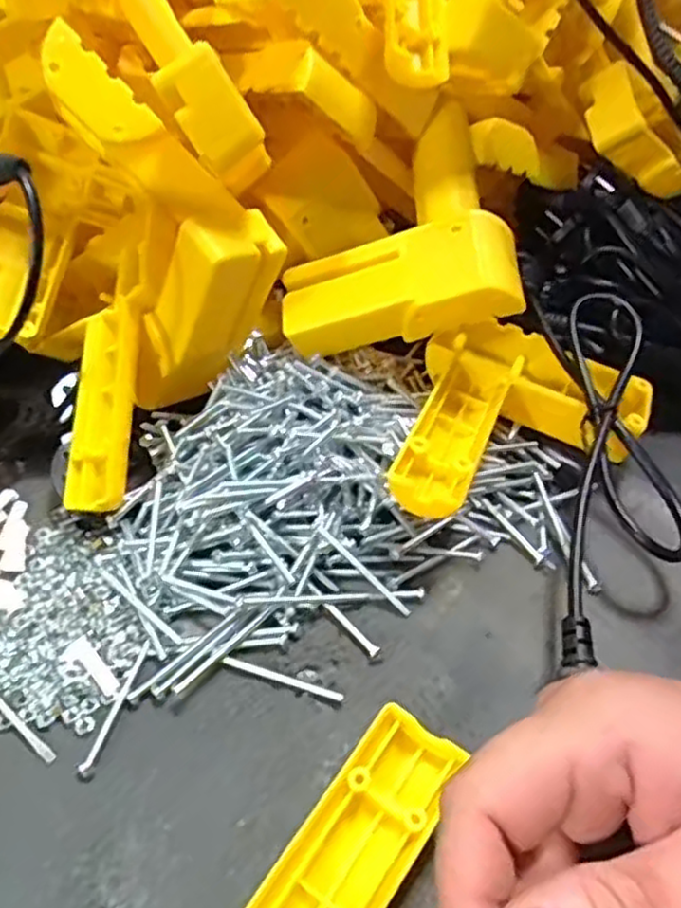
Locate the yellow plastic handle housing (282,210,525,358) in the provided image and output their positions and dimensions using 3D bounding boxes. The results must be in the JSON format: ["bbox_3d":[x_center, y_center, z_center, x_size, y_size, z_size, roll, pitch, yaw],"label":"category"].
[{"bbox_3d":[0.028,-0.080,0.355,0.111,0.030,0.053,-12,65,19],"label":"yellow plastic handle housing"}]

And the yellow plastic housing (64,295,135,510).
[{"bbox_3d":[-0.111,-0.024,0.339,0.028,0.018,0.100,1,77,-4],"label":"yellow plastic housing"}]

